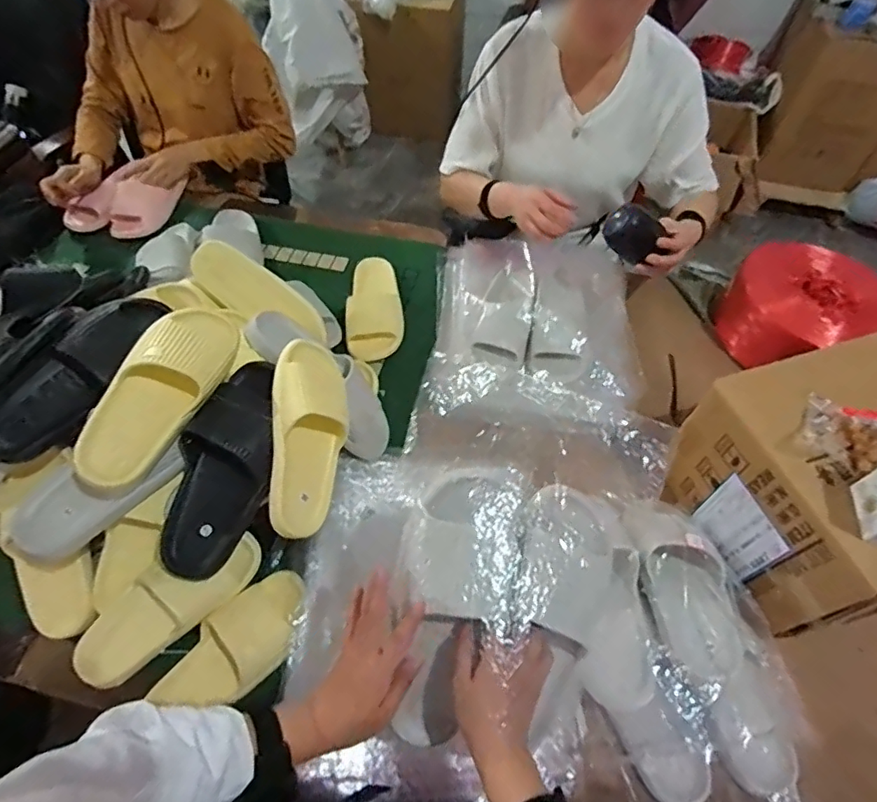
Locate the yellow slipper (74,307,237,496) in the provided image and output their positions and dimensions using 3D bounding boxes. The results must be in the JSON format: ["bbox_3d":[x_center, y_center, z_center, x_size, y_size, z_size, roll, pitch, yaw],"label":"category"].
[{"bbox_3d":[-0.338,-0.011,0.667,0.099,0.072,0.249,16,58,8],"label":"yellow slipper"}]

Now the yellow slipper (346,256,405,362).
[{"bbox_3d":[-0.118,-0.179,1.013,0.102,0.050,0.232,-2,57,-4],"label":"yellow slipper"}]

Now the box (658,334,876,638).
[{"bbox_3d":[0.571,0.096,0.723,0.384,0.225,0.292,-12,58,-10],"label":"box"}]

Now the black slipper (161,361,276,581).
[{"bbox_3d":[-0.268,0.079,0.692,0.112,0.068,0.281,12,78,5],"label":"black slipper"}]

